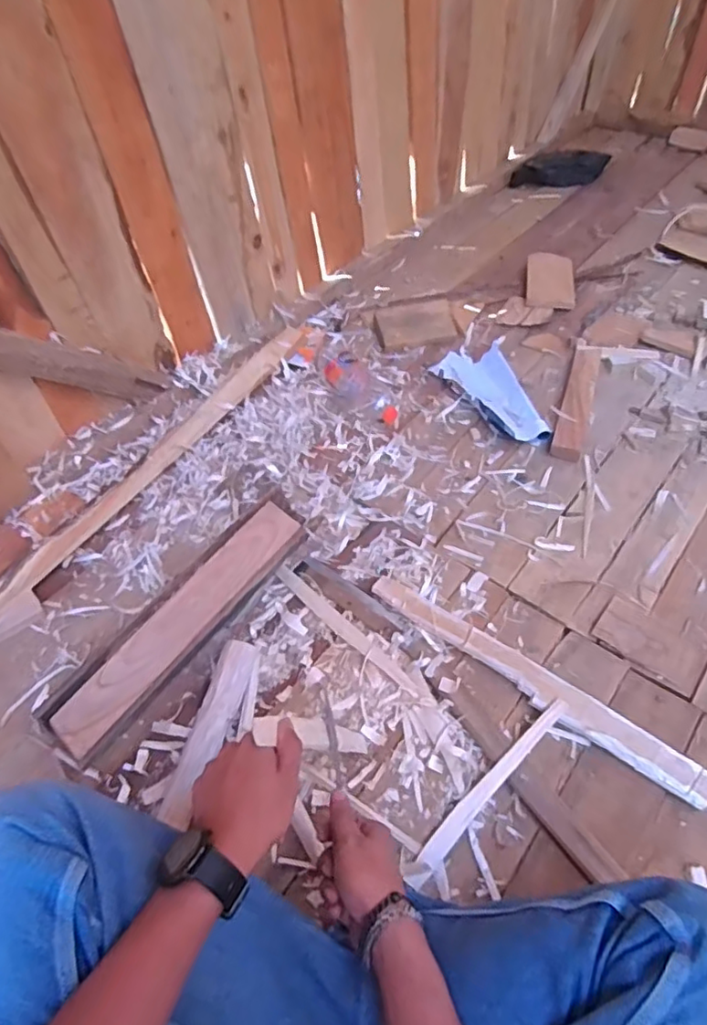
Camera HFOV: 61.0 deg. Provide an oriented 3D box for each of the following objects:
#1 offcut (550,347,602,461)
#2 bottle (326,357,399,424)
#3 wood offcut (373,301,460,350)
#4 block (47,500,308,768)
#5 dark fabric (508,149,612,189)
[{"bbox_3d":[0.397,-0.204,1.055,0.048,0.031,0.319,16,53,15],"label":"offcut"},{"bbox_3d":[0.021,-0.217,1.065,0.060,0.054,0.168,-38,71,-23],"label":"bottle"},{"bbox_3d":[0.123,-0.374,1.207,0.158,0.042,0.103,-10,51,-6],"label":"wood offcut"},{"bbox_3d":[-0.207,0.140,0.770,0.066,0.050,0.382,27,59,24],"label":"block"},{"bbox_3d":[0.568,-0.939,1.638,0.270,0.064,0.076,-4,50,-1],"label":"dark fabric"}]

